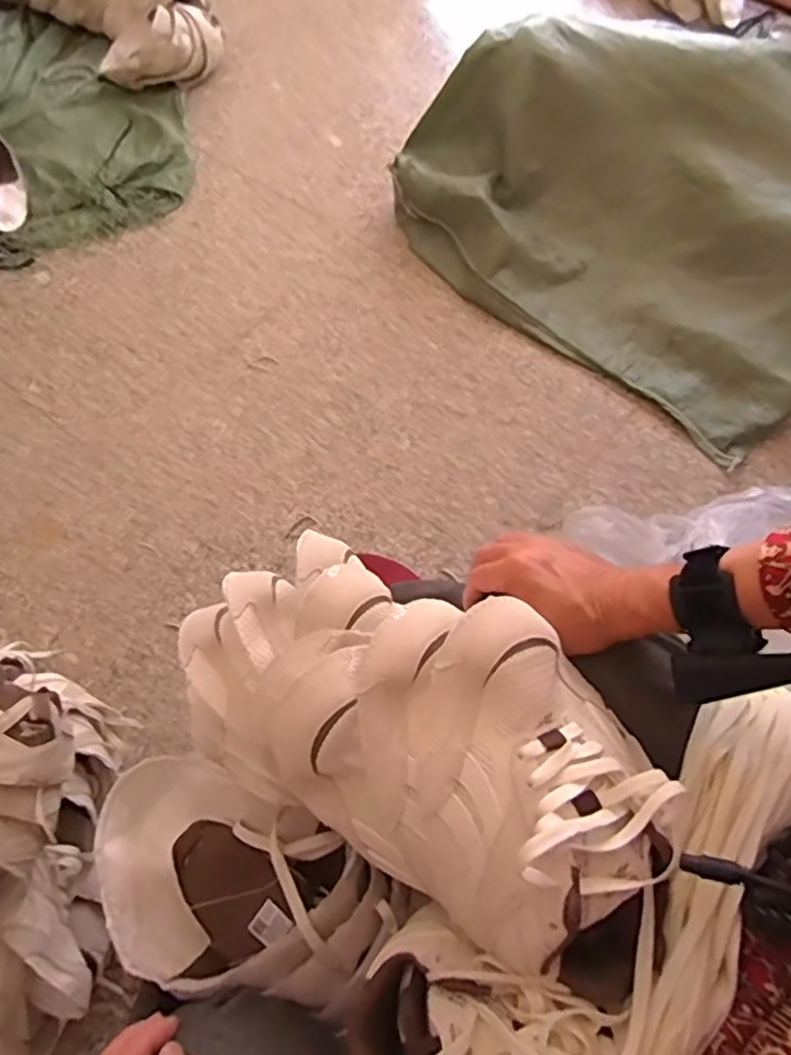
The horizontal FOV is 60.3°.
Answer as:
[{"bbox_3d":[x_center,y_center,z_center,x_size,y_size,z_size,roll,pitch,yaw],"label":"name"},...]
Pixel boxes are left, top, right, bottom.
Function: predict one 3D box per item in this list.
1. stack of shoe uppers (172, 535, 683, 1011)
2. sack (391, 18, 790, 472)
[{"bbox_3d":[0.007,0.120,0.427,0.325,0.102,0.161,28,70,12],"label":"stack of shoe uppers"},{"bbox_3d":[0.490,-0.614,1.144,0.746,0.233,0.762,40,73,16],"label":"sack"}]

